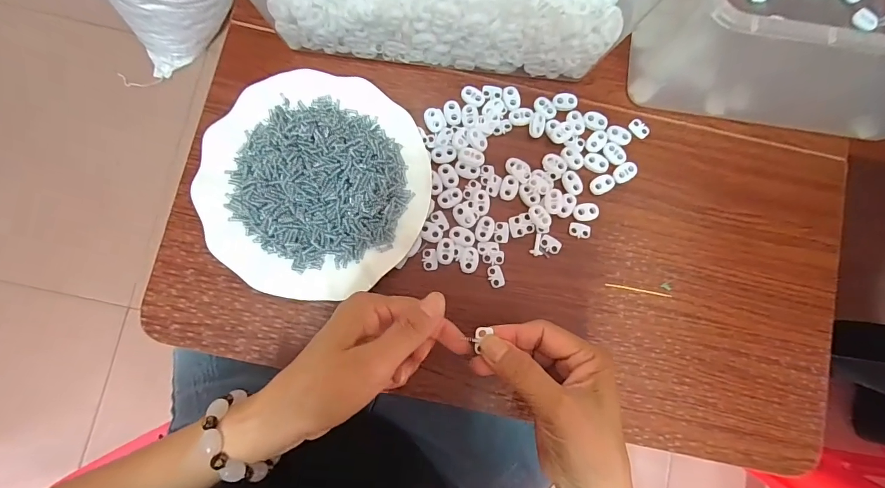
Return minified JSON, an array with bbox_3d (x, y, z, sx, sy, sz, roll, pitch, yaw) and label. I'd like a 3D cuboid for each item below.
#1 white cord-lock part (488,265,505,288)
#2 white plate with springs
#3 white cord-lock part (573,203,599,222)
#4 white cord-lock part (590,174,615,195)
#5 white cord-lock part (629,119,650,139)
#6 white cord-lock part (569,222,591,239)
[{"bbox_3d":[0.046,0.028,0.336,0.013,0.004,0.020,-15,85,-3],"label":"white cord-lock part"},{"bbox_3d":[-0.104,-0.051,0.328,0.182,0.027,0.179,0,84,-2],"label":"white plate with springs"},{"bbox_3d":[0.127,-0.028,0.345,0.022,0.004,0.016,-2,84,-2],"label":"white cord-lock part"},{"bbox_3d":[0.143,-0.053,0.347,0.022,0.004,0.016,-28,85,-4],"label":"white cord-lock part"},{"bbox_3d":[0.181,-0.106,0.359,0.014,0.004,0.019,-43,87,-5],"label":"white cord-lock part"},{"bbox_3d":[0.122,-0.012,0.344,0.019,0.004,0.012,11,84,-1],"label":"white cord-lock part"}]

